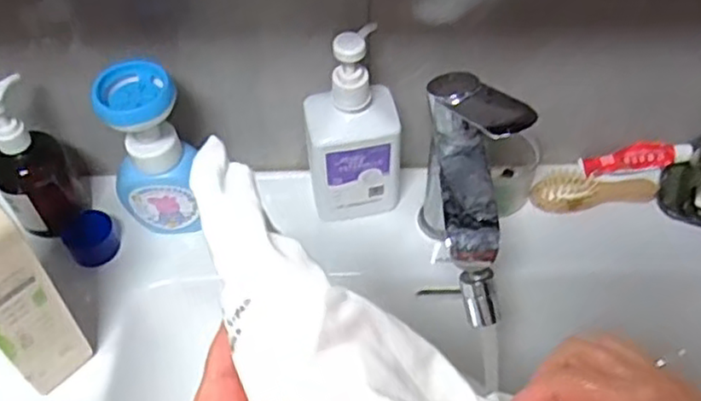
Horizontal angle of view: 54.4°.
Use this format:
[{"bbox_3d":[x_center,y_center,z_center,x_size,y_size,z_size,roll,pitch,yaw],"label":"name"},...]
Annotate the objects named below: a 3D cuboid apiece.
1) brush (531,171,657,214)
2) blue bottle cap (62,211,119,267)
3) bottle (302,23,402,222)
[{"bbox_3d":[0.240,-0.010,0.681,0.124,0.022,0.046,-10,51,-7],"label":"brush"},{"bbox_3d":[-0.246,0.035,0.648,0.044,0.028,0.044,-1,51,1],"label":"blue bottle cap"},{"bbox_3d":[0.001,-0.060,0.605,0.081,0.199,0.048,-10,51,-7],"label":"bottle"}]

